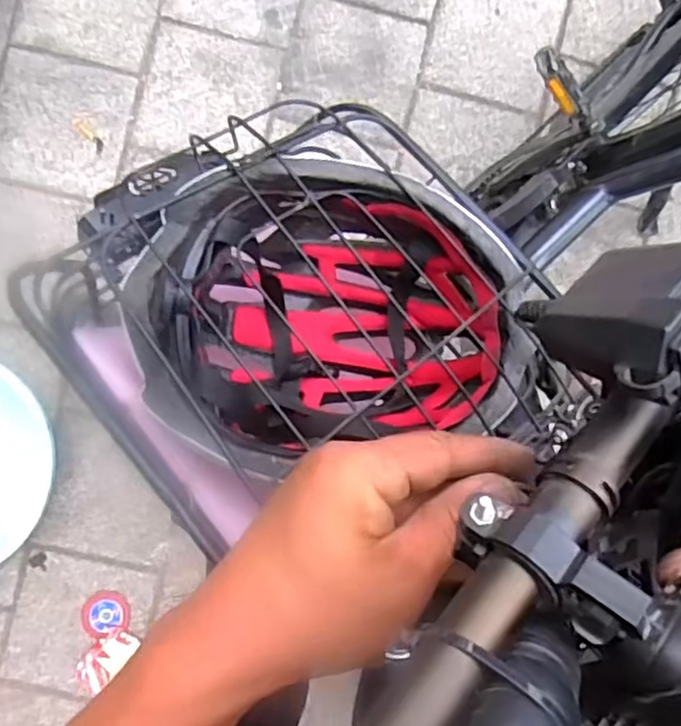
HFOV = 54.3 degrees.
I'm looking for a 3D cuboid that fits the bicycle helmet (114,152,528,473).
[{"bbox_3d":[-0.009,-0.042,0.446,0.235,0.138,0.178,-11,89,-4],"label":"bicycle helmet"}]

